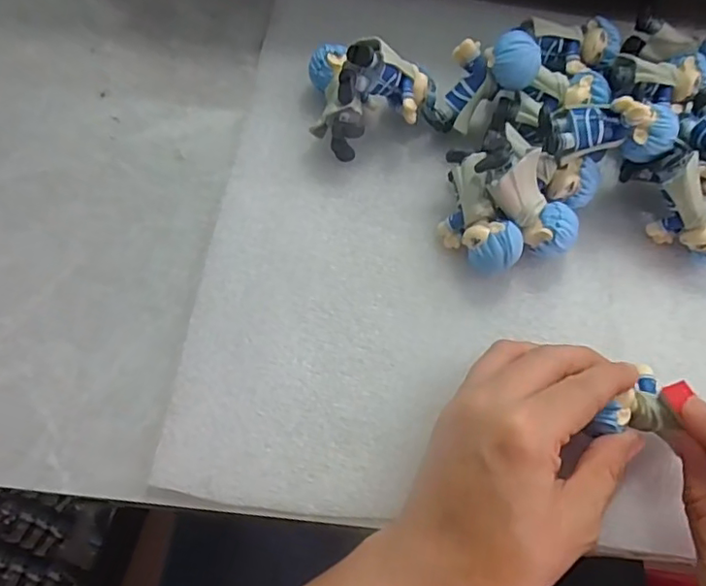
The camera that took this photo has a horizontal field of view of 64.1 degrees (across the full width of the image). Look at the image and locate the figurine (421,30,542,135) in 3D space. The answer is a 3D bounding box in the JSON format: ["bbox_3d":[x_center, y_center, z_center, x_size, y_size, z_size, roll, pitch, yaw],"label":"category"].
[{"bbox_3d":[0.065,-0.111,0.293,0.062,0.024,0.030,-35,65,30],"label":"figurine"}]

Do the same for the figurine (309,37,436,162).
[{"bbox_3d":[0.006,-0.103,0.295,0.065,0.052,0.051,16,67,5],"label":"figurine"}]

